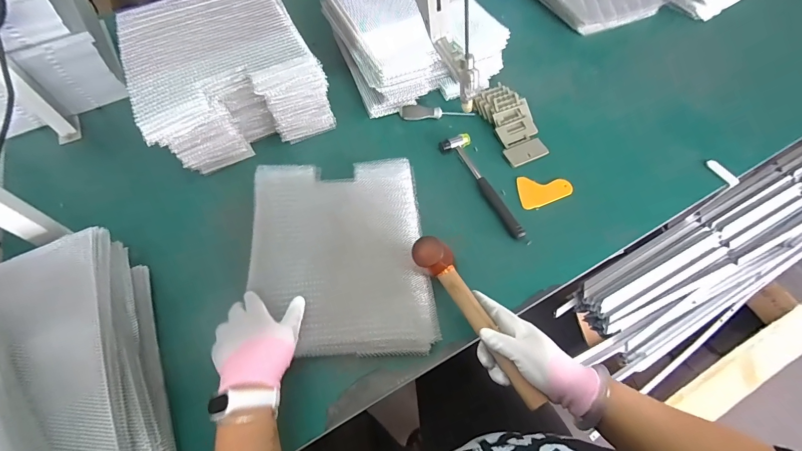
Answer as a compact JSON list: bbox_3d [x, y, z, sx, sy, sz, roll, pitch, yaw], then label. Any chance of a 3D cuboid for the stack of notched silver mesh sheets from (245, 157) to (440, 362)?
[{"bbox_3d":[-0.100,0.039,0.554,0.272,0.037,0.329,-6,60,-3],"label":"stack of notched silver mesh sheets"}]

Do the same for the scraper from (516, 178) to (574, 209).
[{"bbox_3d":[0.272,-0.062,0.643,0.100,0.005,0.069,1,60,1],"label":"scraper"}]

